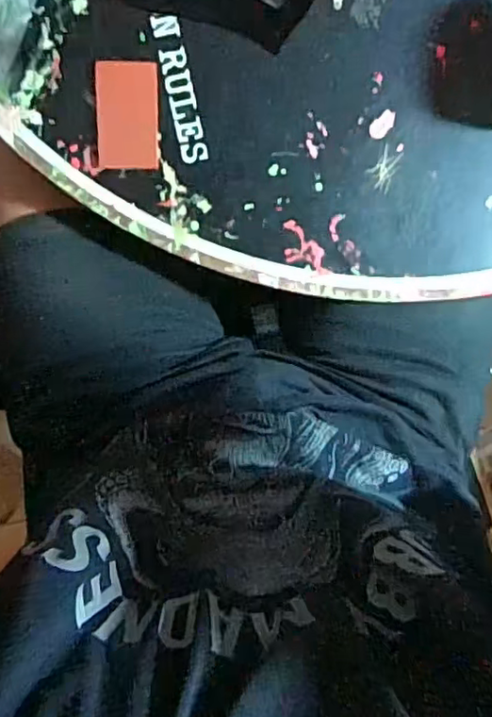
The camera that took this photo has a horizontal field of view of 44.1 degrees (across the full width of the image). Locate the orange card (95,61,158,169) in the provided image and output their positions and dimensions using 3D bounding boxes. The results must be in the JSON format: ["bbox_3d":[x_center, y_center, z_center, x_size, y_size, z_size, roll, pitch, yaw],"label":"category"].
[{"bbox_3d":[-0.101,-0.207,0.519,0.050,0.005,0.086,0,98,-1],"label":"orange card"}]

